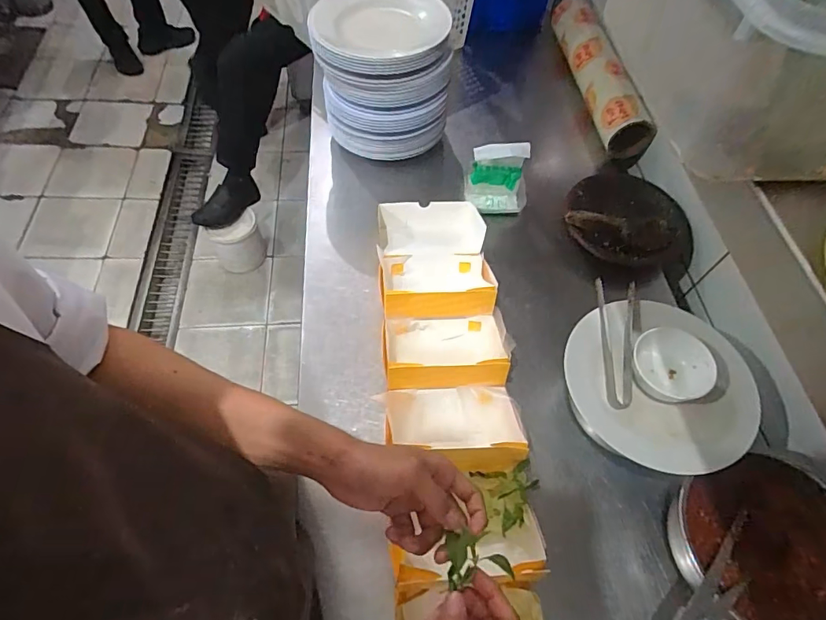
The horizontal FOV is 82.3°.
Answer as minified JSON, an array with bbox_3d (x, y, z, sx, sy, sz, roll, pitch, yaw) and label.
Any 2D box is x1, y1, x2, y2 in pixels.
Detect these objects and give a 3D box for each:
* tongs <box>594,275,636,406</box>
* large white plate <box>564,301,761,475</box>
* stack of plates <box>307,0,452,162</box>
[{"bbox_3d":[0.253,0.035,0.596,0.052,0.023,0.175,12,58,5],"label":"tongs"},{"bbox_3d":[0.297,0.085,0.573,0.211,0.034,0.211,1,58,-2],"label":"large white plate"},{"bbox_3d":[-0.055,-0.429,0.843,0.217,0.200,0.230,0,58,-5],"label":"stack of plates"}]

